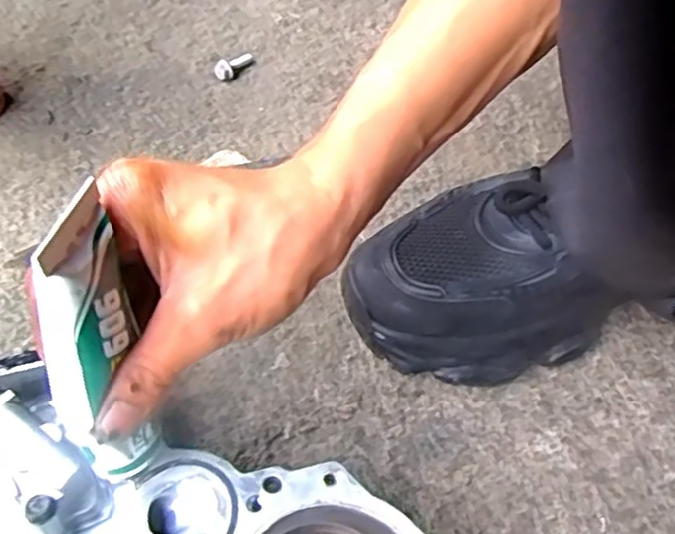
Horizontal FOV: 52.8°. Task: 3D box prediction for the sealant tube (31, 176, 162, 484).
[{"bbox_3d":[-0.087,0.034,0.247,0.030,0.116,0.038,5,31,0],"label":"sealant tube"}]

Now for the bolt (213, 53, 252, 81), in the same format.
[{"bbox_3d":[-0.085,-0.164,0.552,0.017,0.013,0.038,29,44,17],"label":"bolt"}]

